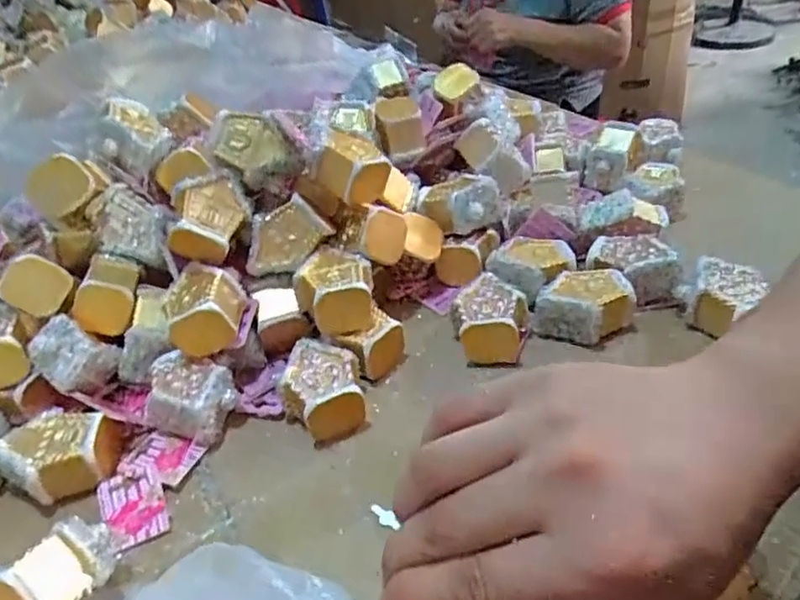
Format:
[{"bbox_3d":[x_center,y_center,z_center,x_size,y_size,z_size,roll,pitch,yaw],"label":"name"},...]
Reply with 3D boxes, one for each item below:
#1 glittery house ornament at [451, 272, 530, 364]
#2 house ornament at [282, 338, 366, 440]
[{"bbox_3d":[0.084,0.017,0.564,0.070,0.044,0.083,-4,38,5],"label":"glittery house ornament"},{"bbox_3d":[-0.064,0.075,0.515,0.070,0.042,0.085,-11,38,-4],"label":"house ornament"}]

